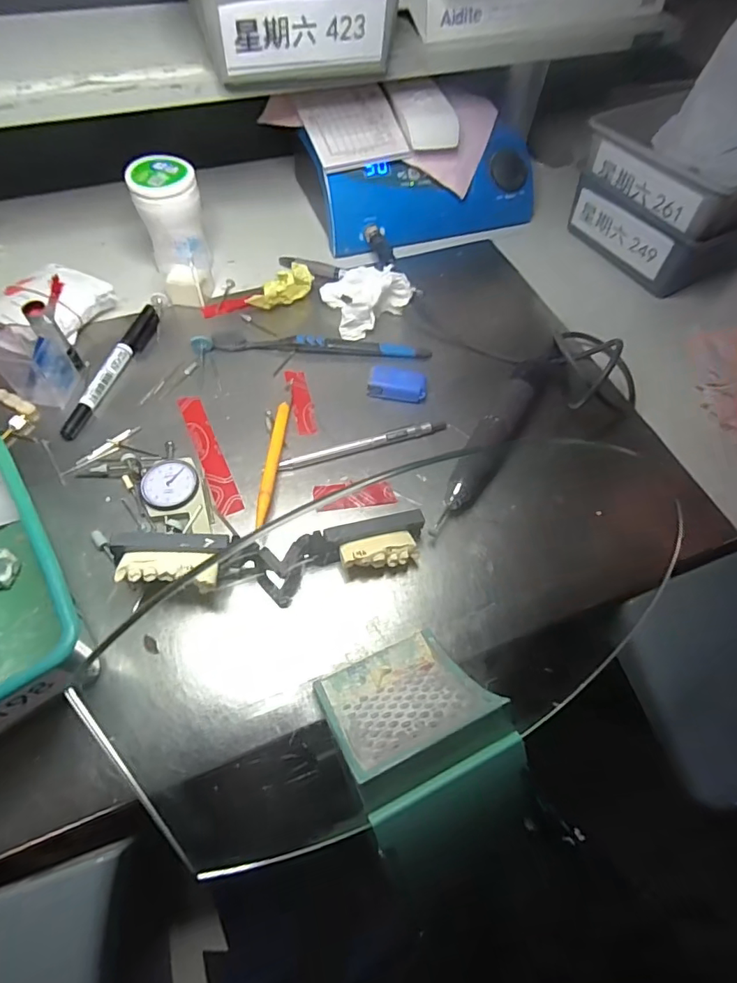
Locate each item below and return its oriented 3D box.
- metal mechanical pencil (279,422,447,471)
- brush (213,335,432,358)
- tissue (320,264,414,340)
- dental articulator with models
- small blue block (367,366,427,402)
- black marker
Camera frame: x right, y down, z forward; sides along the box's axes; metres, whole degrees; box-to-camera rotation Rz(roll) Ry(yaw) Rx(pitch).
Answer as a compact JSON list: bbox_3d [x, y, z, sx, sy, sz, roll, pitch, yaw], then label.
[{"bbox_3d":[-0.002,-0.036,0.377,0.128,0.006,0.011,-13,62,-12],"label":"metal mechanical pencil"},{"bbox_3d":[-0.036,-0.121,0.421,0.173,0.013,0.012,1,60,-4],"label":"brush"},{"bbox_3d":[-0.008,-0.173,0.449,0.069,0.043,0.063,-35,69,-21],"label":"tissue"},{"bbox_3d":[-0.053,0.039,0.307,0.180,0.042,0.042,-6,61,-8],"label":"dental articulator with models"},{"bbox_3d":[0.023,-0.084,0.407,0.045,0.015,0.024,12,59,2],"label":"small blue block"},{"bbox_3d":[-0.198,-0.096,0.395,0.014,0.013,0.135,16,60,5],"label":"black marker"}]

